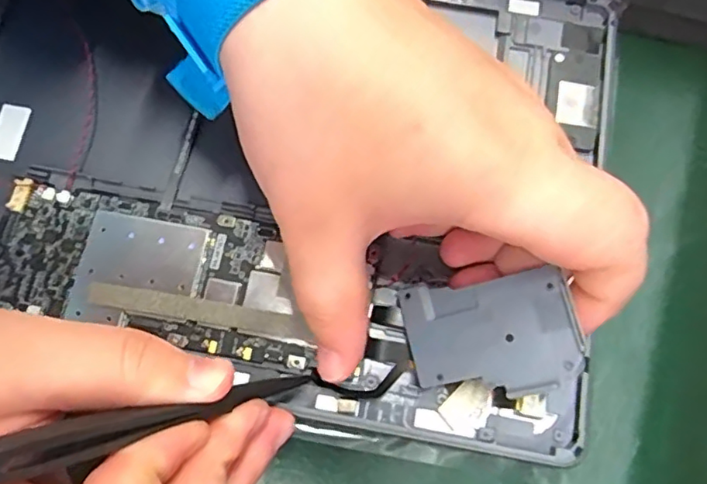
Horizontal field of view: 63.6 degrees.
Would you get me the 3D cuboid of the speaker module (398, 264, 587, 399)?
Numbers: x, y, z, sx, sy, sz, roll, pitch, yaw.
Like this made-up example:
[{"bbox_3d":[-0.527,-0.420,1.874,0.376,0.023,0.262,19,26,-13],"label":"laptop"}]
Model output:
[{"bbox_3d":[0.039,0.027,0.166,0.050,0.004,0.032,-9,80,27],"label":"speaker module"}]

